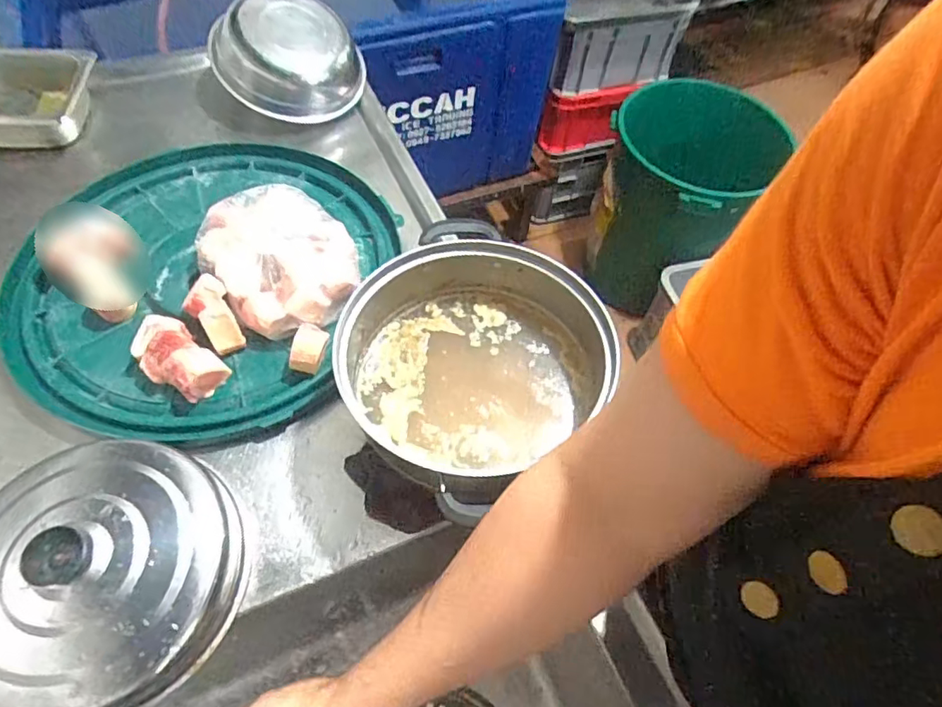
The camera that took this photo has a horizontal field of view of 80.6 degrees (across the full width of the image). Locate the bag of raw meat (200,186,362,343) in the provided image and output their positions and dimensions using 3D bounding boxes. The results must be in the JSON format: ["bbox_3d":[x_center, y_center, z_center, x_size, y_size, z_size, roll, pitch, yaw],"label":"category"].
[{"bbox_3d":[-0.218,-0.114,0.640,0.155,0.050,0.189,-35,66,-21],"label":"bag of raw meat"}]

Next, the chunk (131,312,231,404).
[{"bbox_3d":[-0.306,0.005,0.573,0.105,0.037,0.058,35,64,17],"label":"chunk"}]

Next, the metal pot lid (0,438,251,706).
[{"bbox_3d":[-0.312,0.179,0.462,0.212,0.071,0.211,1,59,-2],"label":"metal pot lid"}]

